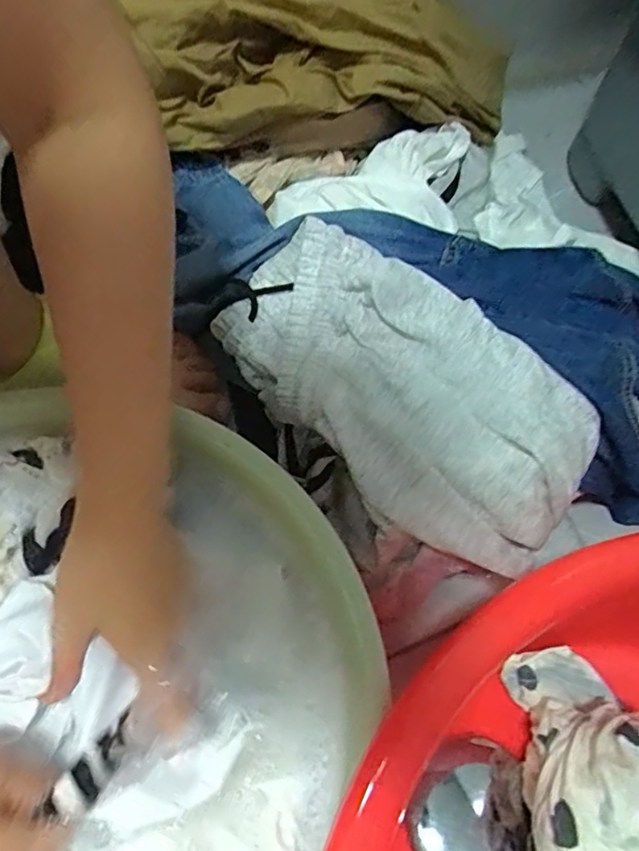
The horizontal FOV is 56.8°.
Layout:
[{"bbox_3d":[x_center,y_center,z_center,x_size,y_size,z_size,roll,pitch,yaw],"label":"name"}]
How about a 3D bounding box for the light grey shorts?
[{"bbox_3d":[0.059,-0.029,0.435,0.294,0.065,0.162,40,72,10],"label":"light grey shorts"}]

